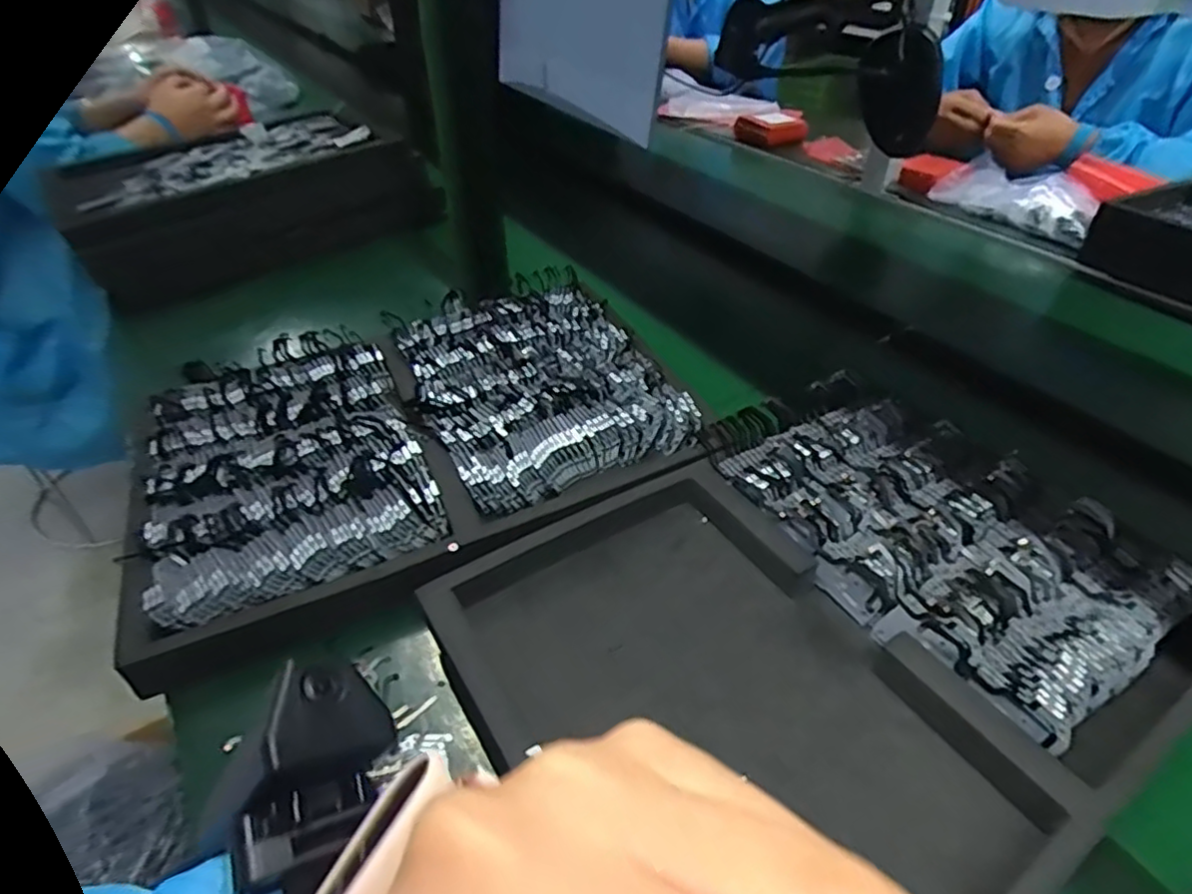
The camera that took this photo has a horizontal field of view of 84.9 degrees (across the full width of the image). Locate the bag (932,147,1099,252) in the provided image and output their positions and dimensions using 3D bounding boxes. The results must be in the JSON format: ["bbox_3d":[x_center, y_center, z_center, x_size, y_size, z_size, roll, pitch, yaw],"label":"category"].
[{"bbox_3d":[0.595,-0.351,0.919,0.096,0.057,0.223,-24,46,-26],"label":"bag"}]

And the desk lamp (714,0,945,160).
[{"bbox_3d":[0.341,-0.550,0.926,0.333,0.165,0.082,12,38,-15],"label":"desk lamp"}]

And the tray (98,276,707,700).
[{"bbox_3d":[-0.151,-0.020,0.538,0.417,0.050,0.314,-18,43,-21],"label":"tray"}]

